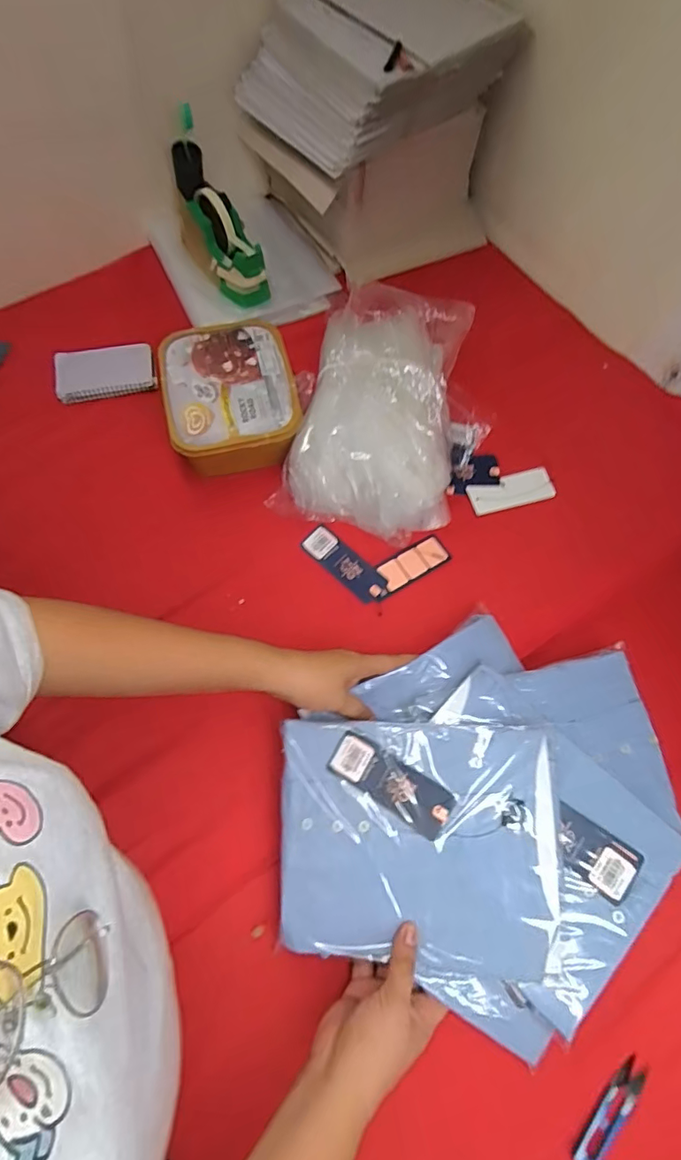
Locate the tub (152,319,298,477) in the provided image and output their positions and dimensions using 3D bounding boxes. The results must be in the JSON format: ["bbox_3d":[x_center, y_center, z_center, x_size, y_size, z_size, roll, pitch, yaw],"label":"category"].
[{"bbox_3d":[-0.148,-0.248,0.682,0.166,0.069,0.211,-13,70,-8],"label":"tub"}]

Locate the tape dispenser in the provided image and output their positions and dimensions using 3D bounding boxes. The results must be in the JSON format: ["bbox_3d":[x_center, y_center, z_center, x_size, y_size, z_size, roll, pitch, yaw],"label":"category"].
[{"bbox_3d":[-0.177,-0.522,0.728,0.066,0.099,0.228,-26,93,-12],"label":"tape dispenser"}]

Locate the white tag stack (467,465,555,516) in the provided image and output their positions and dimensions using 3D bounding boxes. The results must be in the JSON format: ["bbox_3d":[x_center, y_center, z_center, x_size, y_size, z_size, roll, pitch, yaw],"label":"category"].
[{"bbox_3d":[0.238,-0.125,0.701,0.121,0.007,0.049,-15,70,-8],"label":"white tag stack"}]

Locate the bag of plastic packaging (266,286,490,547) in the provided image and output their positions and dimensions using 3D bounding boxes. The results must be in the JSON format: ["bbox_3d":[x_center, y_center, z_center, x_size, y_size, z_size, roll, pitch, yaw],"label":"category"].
[{"bbox_3d":[0.068,-0.257,0.679,0.235,0.131,0.386,11,69,2],"label":"bag of plastic packaging"}]

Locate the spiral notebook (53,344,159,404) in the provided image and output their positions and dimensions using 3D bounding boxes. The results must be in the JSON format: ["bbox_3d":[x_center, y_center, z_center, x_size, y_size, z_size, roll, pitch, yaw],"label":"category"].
[{"bbox_3d":[-0.344,-0.307,0.733,0.138,0.018,0.104,-14,70,-8],"label":"spiral notebook"}]

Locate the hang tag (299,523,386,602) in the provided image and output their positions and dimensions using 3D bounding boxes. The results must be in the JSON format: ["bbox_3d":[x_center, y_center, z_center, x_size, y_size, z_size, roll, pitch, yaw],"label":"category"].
[{"bbox_3d":[0.006,-0.020,0.654,0.122,0.007,0.041,41,78,11],"label":"hang tag"}]

